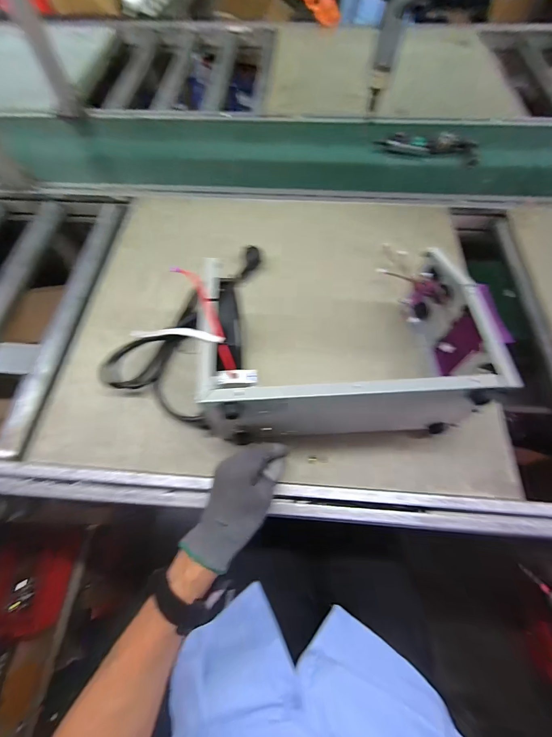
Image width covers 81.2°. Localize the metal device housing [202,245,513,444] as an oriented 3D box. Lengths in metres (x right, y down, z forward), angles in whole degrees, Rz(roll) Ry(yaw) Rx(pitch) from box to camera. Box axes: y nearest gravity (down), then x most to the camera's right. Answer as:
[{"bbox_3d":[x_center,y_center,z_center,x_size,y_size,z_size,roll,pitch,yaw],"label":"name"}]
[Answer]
[{"bbox_3d":[0.086,-0.028,0.458,0.353,0.156,0.222,-4,63,-1],"label":"metal device housing"}]

